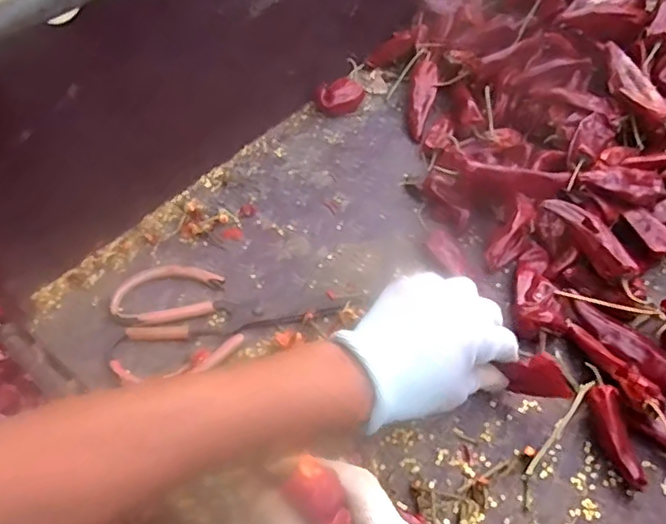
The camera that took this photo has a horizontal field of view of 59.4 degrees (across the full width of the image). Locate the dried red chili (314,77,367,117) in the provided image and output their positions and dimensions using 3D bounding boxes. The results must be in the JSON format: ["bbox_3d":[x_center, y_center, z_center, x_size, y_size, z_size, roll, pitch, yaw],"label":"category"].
[{"bbox_3d":[0.008,-0.178,0.628,0.057,0.028,0.025,-21,57,-15],"label":"dried red chili"}]

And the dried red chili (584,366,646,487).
[{"bbox_3d":[0.193,0.113,0.407,0.022,0.026,0.084,-3,54,-2],"label":"dried red chili"}]

